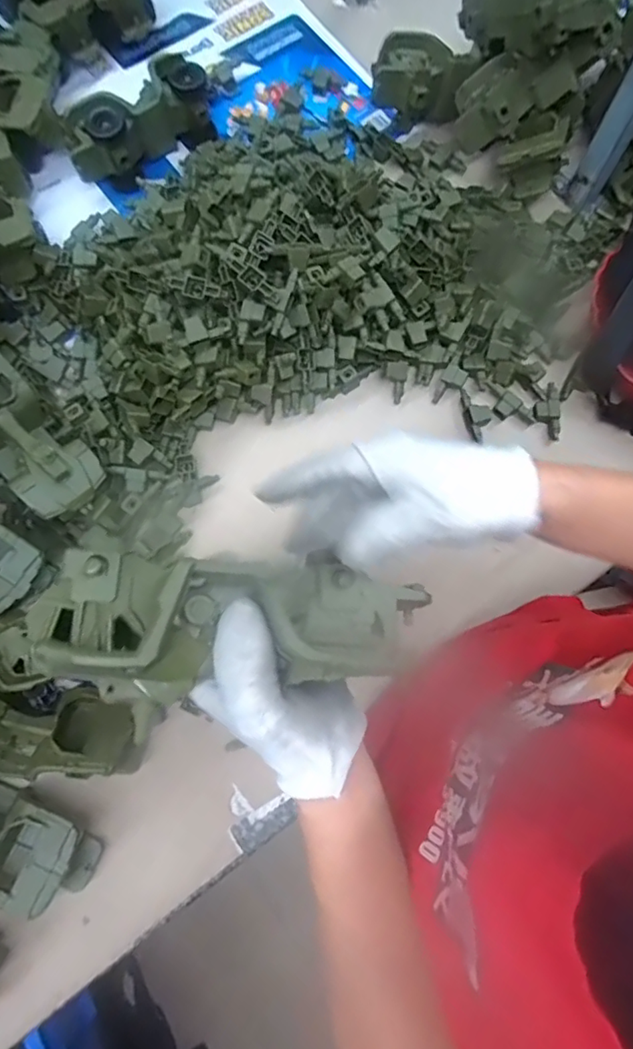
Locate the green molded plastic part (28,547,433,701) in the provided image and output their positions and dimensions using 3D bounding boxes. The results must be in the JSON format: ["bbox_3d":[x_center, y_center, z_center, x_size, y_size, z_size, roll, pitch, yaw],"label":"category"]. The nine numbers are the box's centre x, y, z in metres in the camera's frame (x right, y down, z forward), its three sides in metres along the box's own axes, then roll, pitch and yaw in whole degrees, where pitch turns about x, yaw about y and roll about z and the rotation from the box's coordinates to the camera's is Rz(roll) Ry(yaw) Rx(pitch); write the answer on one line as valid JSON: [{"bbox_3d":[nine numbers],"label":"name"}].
[{"bbox_3d":[-0.033,0.046,0.248,0.173,0.037,0.063,3,76,-15],"label":"green molded plastic part"}]

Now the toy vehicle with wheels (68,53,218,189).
[{"bbox_3d":[-0.215,-0.485,0.648,0.179,0.079,0.065,-32,79,-8],"label":"toy vehicle with wheels"}]

